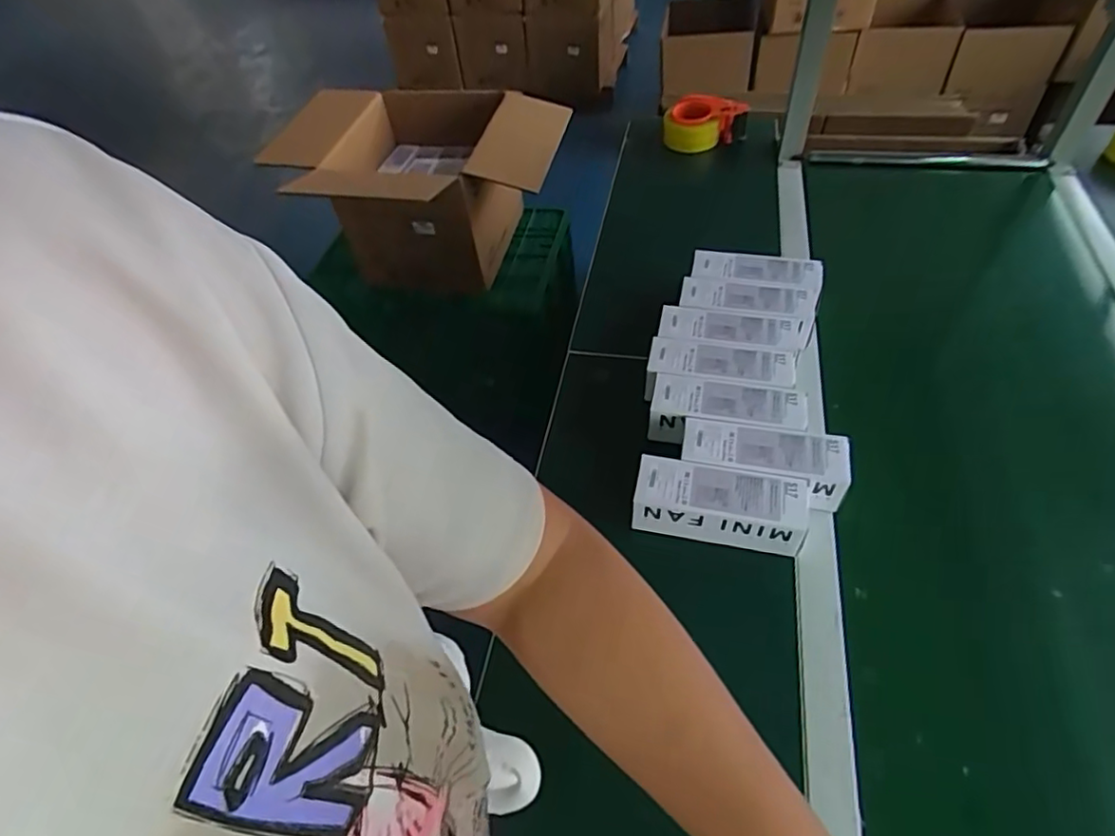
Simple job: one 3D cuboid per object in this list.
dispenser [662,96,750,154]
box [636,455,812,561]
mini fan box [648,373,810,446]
[{"bbox_3d":[0.285,-0.572,1.194,0.152,0.082,0.093,17,54,19],"label":"dispenser"},{"bbox_3d":[0.171,0.094,0.657,0.174,0.059,0.069,9,52,13],"label":"box"},{"bbox_3d":[0.198,-0.005,0.726,0.172,0.047,0.067,9,52,13],"label":"mini fan box"}]

